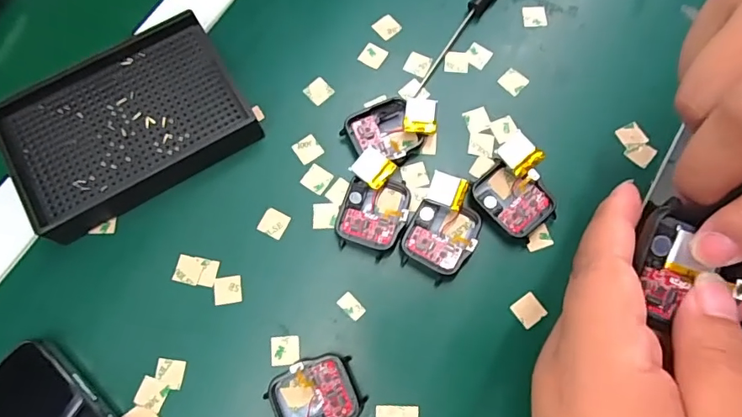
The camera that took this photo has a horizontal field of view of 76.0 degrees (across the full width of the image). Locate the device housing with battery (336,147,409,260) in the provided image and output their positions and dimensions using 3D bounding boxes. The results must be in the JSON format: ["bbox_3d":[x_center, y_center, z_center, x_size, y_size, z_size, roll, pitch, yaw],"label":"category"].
[{"bbox_3d":[0.003,-0.004,0.279,0.038,0.018,0.058,14,74,5],"label":"device housing with battery"}]

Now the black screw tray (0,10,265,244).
[{"bbox_3d":[-0.149,-0.053,0.293,0.135,0.023,0.092,-30,75,-8],"label":"black screw tray"}]

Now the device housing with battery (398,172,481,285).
[{"bbox_3d":[0.043,0.011,0.276,0.037,0.016,0.055,26,75,8],"label":"device housing with battery"}]

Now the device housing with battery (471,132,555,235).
[{"bbox_3d":[0.088,-0.012,0.280,0.046,0.018,0.047,39,77,12],"label":"device housing with battery"}]

